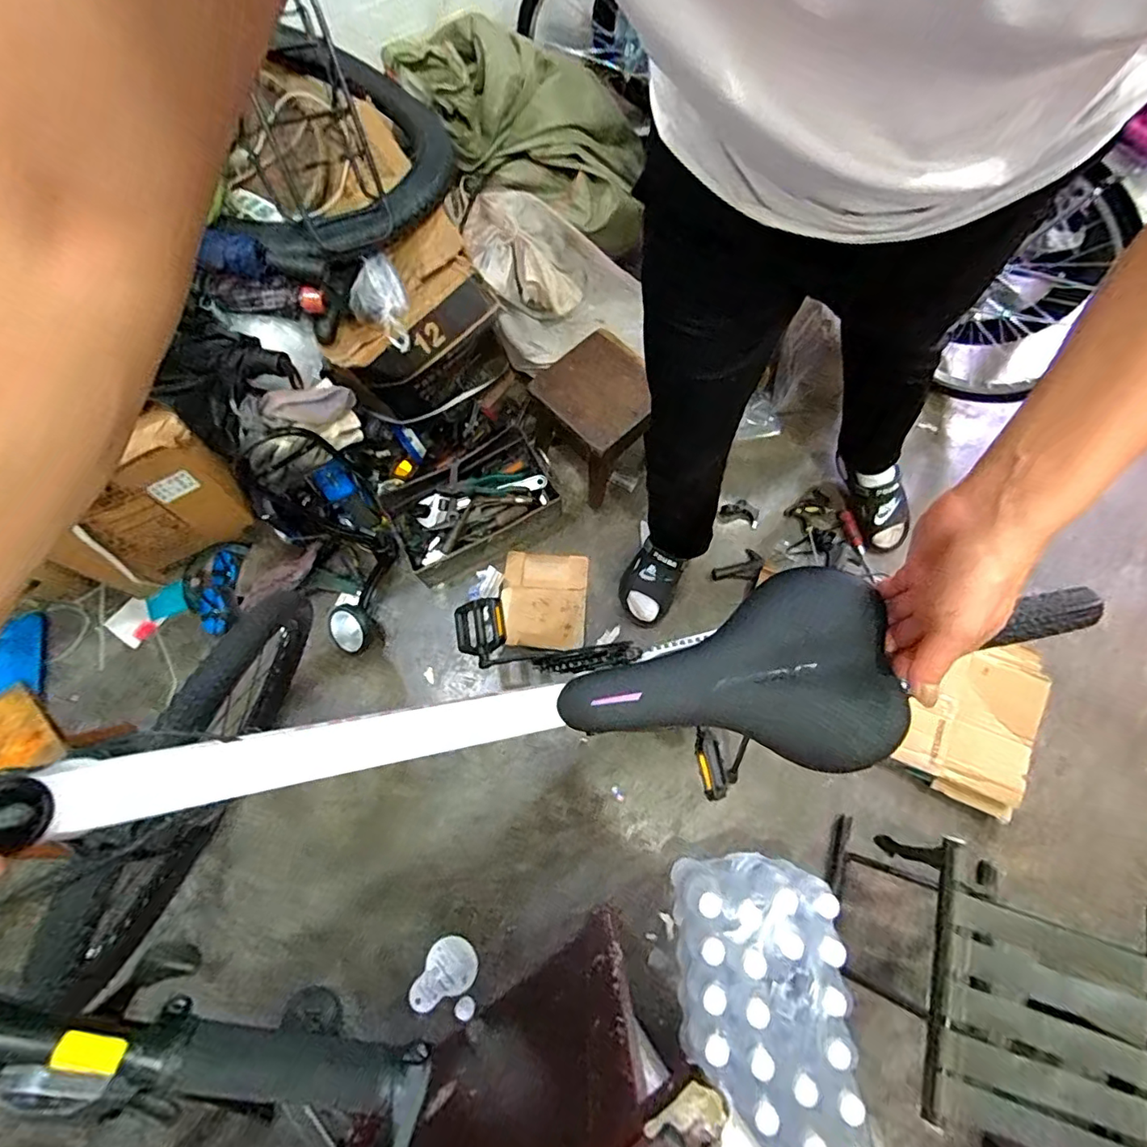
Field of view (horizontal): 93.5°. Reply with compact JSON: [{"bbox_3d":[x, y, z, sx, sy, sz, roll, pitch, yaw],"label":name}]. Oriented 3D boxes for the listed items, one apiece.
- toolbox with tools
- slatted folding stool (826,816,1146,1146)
[{"bbox_3d":[-0.228,-0.148,1.244,0.376,0.099,0.270,-35,73,-10],"label":"toolbox with tools"},{"bbox_3d":[0.615,0.602,0.850,0.292,0.340,0.344,16,72,7],"label":"slatted folding stool"}]

